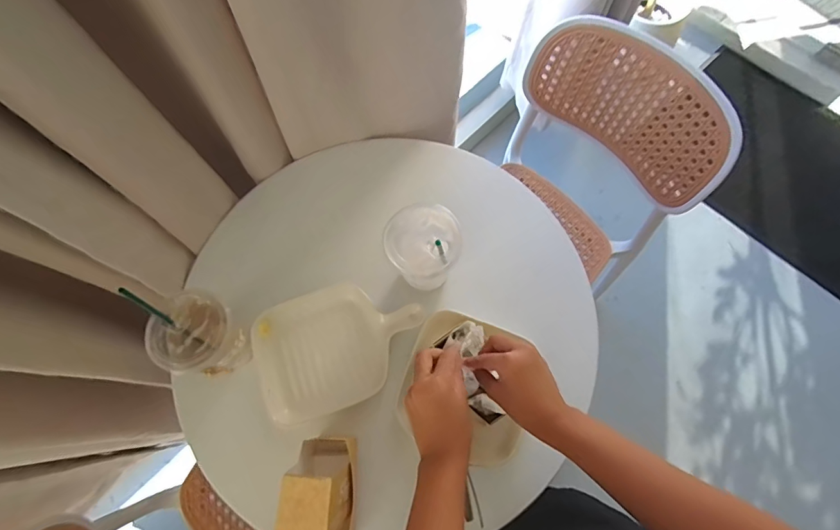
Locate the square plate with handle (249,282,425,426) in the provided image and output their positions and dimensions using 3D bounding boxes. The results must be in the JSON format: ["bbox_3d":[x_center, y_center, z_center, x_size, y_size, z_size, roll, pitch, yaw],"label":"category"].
[{"bbox_3d":[-0.108,0.107,0.593,0.220,0.031,0.159,-20,71,-4],"label":"square plate with handle"}]

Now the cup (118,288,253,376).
[{"bbox_3d":[-0.269,0.082,0.527,0.089,0.158,0.088,-1,71,2],"label":"cup"}]

